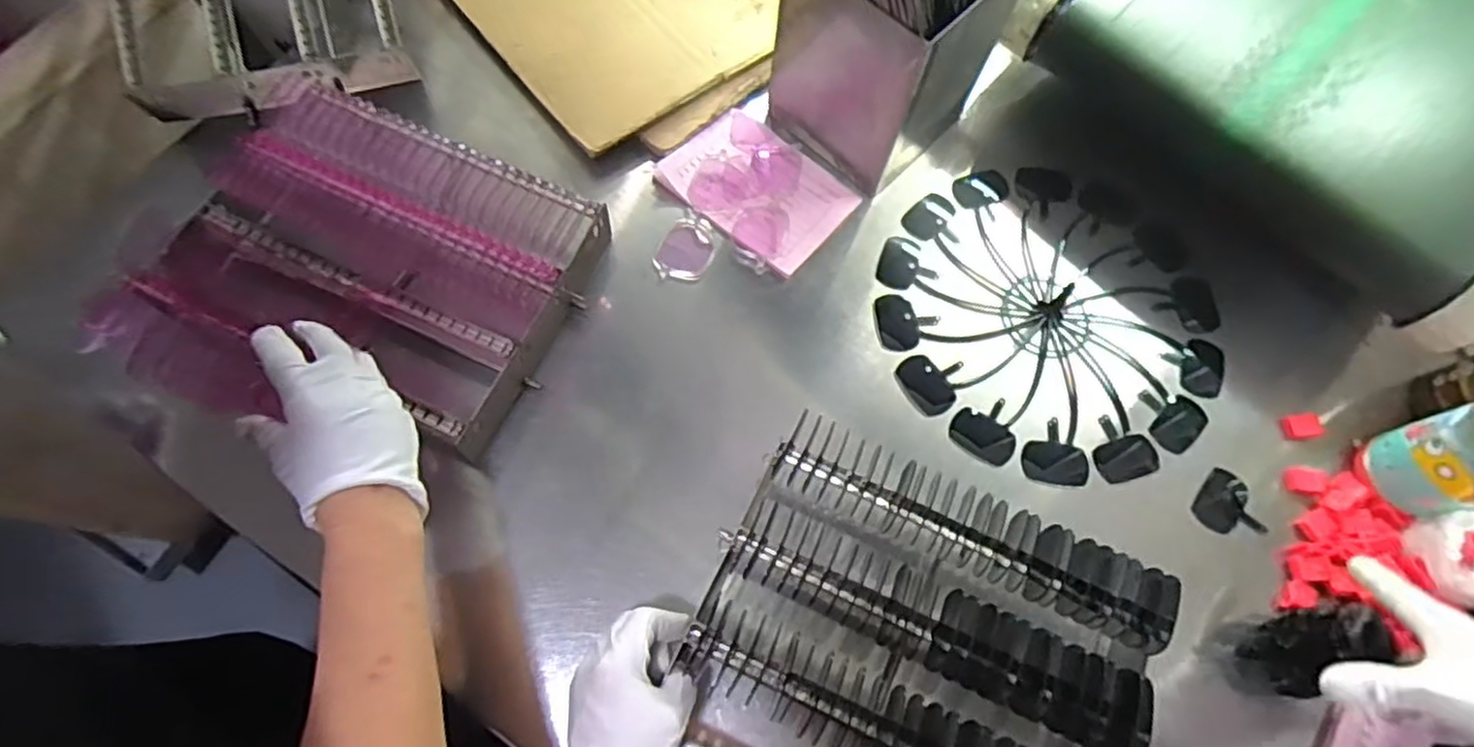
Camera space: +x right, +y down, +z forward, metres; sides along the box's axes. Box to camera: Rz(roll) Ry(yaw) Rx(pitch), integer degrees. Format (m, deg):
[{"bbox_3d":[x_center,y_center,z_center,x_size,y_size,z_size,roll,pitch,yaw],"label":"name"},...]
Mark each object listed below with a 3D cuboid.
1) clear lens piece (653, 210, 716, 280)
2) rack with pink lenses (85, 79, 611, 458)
[{"bbox_3d":[-0.049,-0.124,0.690,0.052,0.005,0.075,14,68,3],"label":"clear lens piece"},{"bbox_3d":[-0.330,-0.083,0.610,0.340,0.107,0.287,22,69,6],"label":"rack with pink lenses"}]

